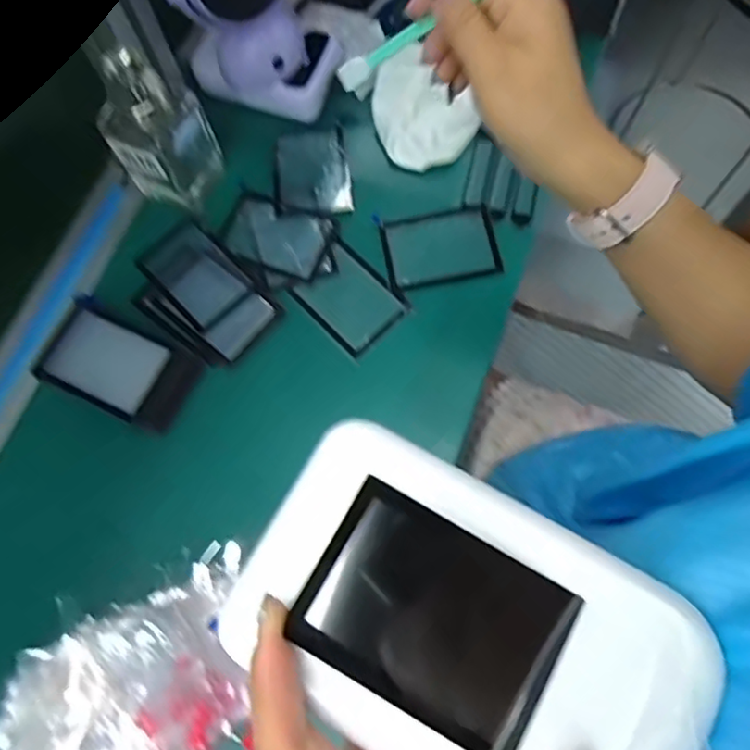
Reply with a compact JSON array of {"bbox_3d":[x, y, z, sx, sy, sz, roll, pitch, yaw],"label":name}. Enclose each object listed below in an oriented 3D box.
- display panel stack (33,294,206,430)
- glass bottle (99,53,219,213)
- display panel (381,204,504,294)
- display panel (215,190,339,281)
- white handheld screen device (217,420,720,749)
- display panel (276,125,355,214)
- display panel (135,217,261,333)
[{"bbox_3d":[-0.172,-0.007,0.401,0.093,0.032,0.062,24,76,8],"label":"display panel stack"},{"bbox_3d":[-0.151,-0.169,0.410,0.057,0.107,0.058,20,76,7],"label":"glass bottle"},{"bbox_3d":[0.048,-0.095,0.437,0.080,0.004,0.059,-9,74,-1],"label":"display panel"},{"bbox_3d":[-0.074,-0.106,0.445,0.081,0.004,0.056,19,76,7],"label":"display panel"},{"bbox_3d":[0.030,0.083,0.194,0.148,0.017,0.091,28,77,9],"label":"white handheld screen device"},{"bbox_3d":[-0.049,-0.158,0.462,0.055,0.004,0.079,-8,69,-2],"label":"display panel"},{"bbox_3d":[-0.131,-0.075,0.433,0.055,0.004,0.078,-43,78,-10],"label":"display panel"}]

